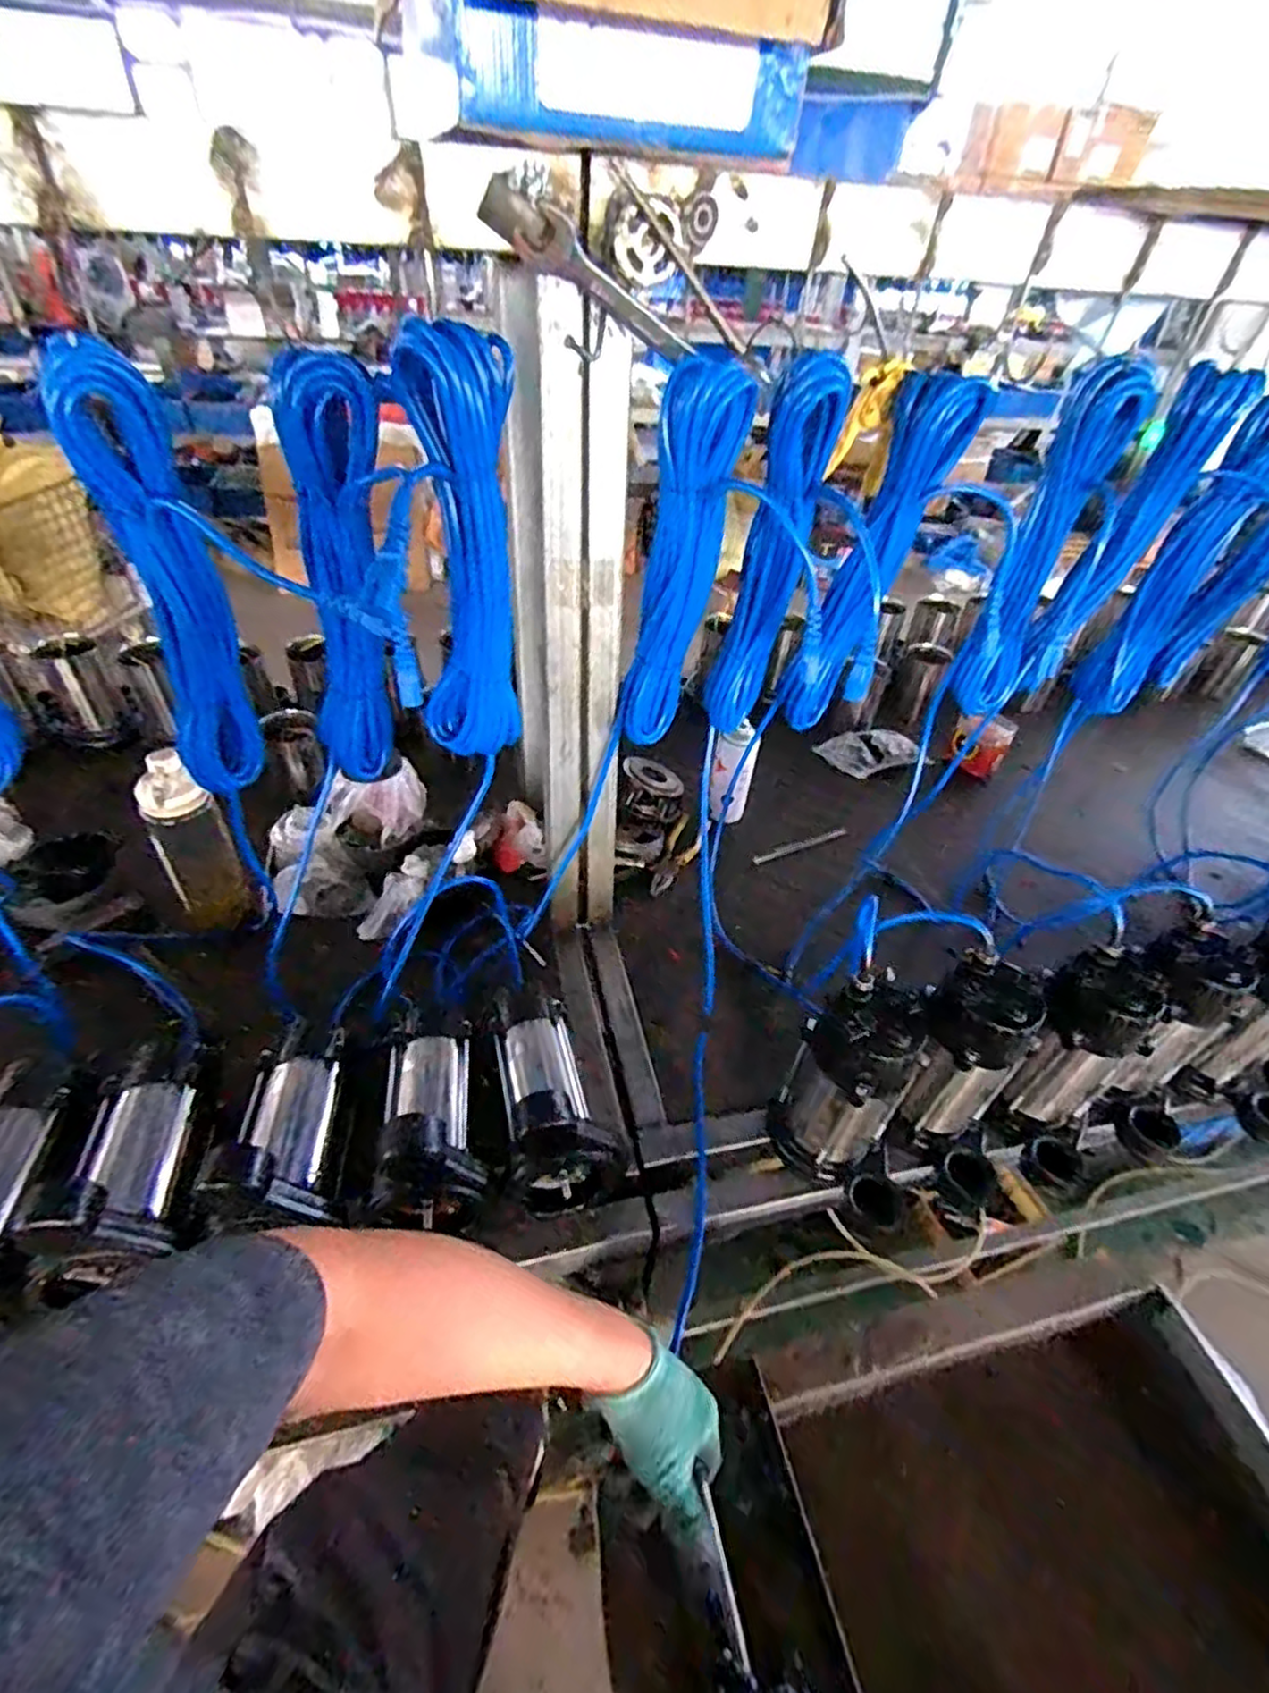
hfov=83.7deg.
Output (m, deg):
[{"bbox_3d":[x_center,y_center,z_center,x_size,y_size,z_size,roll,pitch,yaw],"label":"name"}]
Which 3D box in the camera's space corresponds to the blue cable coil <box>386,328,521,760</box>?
[{"bbox_3d":[-0.145,-0.232,0.599,0.087,0.342,0.065,-8,47,-14],"label":"blue cable coil"}]

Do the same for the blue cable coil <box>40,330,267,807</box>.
[{"bbox_3d":[-0.372,-0.191,0.577,0.078,0.344,0.042,-28,52,-30],"label":"blue cable coil"}]

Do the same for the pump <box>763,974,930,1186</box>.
[{"bbox_3d":[0.207,0.236,0.697,0.101,0.228,0.101,3,43,-2],"label":"pump"}]

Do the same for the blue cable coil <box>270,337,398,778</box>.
[{"bbox_3d":[-0.234,-0.195,0.580,0.098,0.332,0.045,-3,43,-9],"label":"blue cable coil"}]

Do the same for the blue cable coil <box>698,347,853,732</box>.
[{"bbox_3d":[0.124,-0.252,0.663,0.080,0.329,0.050,14,43,9],"label":"blue cable coil"}]

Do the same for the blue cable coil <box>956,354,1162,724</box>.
[{"bbox_3d":[0.421,-0.298,0.738,0.054,0.345,0.056,-24,50,-28],"label":"blue cable coil"}]

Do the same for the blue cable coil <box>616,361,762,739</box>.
[{"bbox_3d":[0.039,-0.235,0.634,0.087,0.320,0.039,3,43,-2],"label":"blue cable coil"}]

